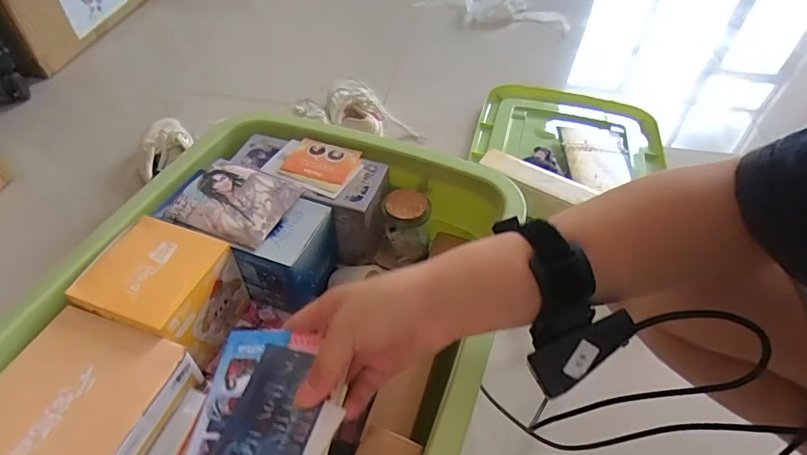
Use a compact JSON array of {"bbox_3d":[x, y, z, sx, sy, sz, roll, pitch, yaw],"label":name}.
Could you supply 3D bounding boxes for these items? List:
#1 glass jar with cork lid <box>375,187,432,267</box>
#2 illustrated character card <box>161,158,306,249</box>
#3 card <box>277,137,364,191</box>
[{"bbox_3d":[0.002,0.003,0.495,0.049,0.074,0.046,1,48,-1],"label":"glass jar with cork lid"},{"bbox_3d":[-0.155,-0.027,0.435,0.098,0.009,0.086,18,50,12],"label":"illustrated character card"},{"bbox_3d":[-0.084,-0.066,0.481,0.071,0.004,0.061,16,50,12],"label":"card"}]

